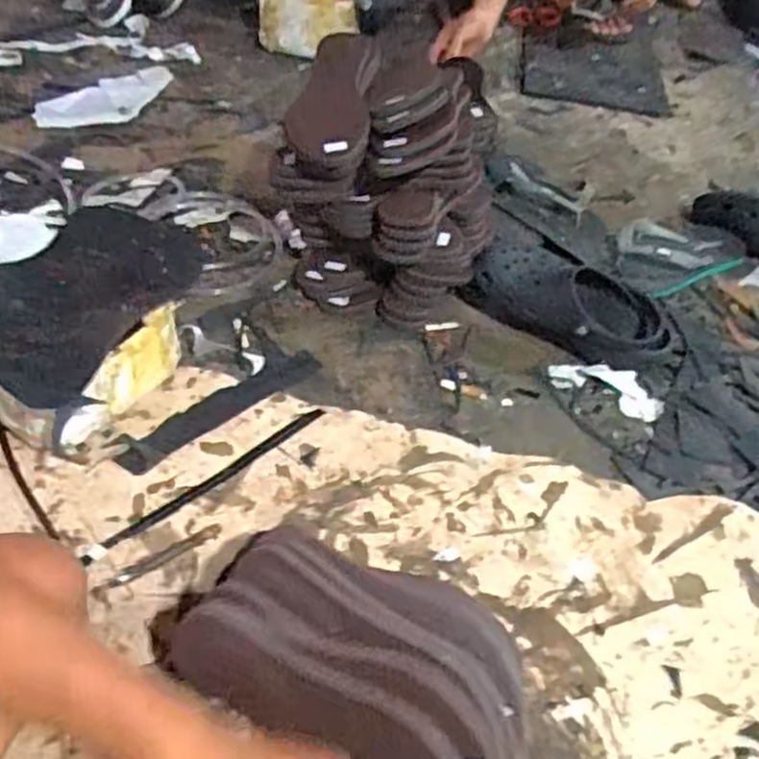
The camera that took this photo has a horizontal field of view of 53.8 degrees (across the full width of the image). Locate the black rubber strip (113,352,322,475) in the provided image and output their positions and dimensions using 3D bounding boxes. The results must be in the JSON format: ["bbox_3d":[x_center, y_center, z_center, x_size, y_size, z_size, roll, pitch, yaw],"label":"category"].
[{"bbox_3d":[-0.167,0.026,0.816,0.250,0.007,0.045,-34,58,-31],"label":"black rubber strip"}]

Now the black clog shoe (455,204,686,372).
[{"bbox_3d":[0.240,-0.098,0.919,0.274,0.101,0.095,23,49,15],"label":"black clog shoe"}]

